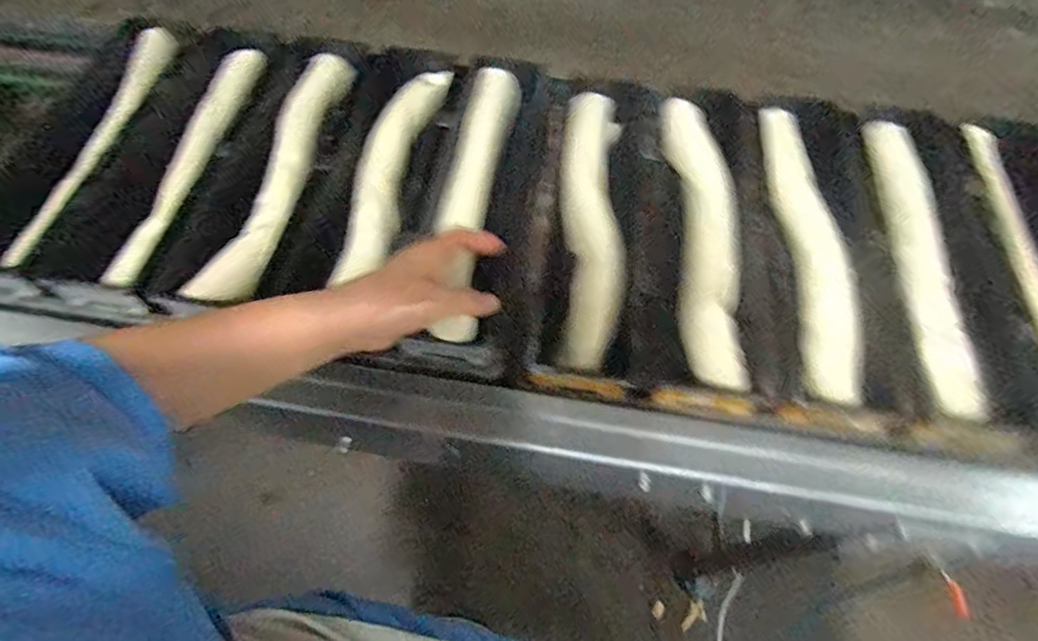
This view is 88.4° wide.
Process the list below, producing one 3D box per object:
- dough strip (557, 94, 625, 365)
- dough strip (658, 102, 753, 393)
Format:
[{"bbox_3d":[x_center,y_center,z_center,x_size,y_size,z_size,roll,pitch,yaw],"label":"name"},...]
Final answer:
[{"bbox_3d":[0.077,-0.110,0.564,0.067,0.033,0.354,4,63,2],"label":"dough strip"},{"bbox_3d":[0.188,-0.092,0.543,0.064,0.018,0.340,3,63,1],"label":"dough strip"}]

